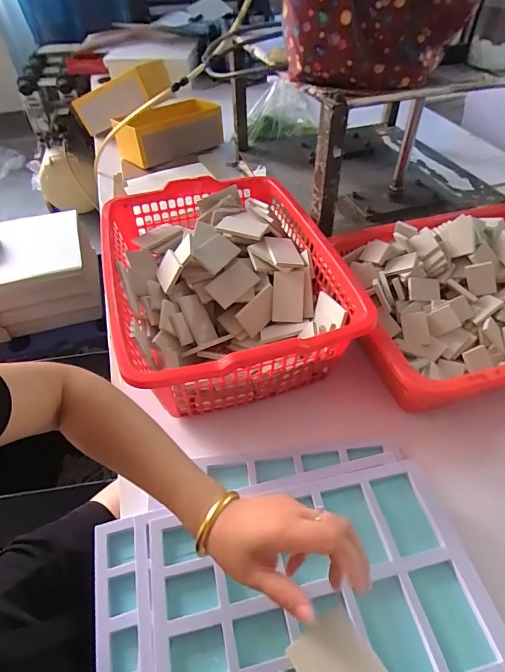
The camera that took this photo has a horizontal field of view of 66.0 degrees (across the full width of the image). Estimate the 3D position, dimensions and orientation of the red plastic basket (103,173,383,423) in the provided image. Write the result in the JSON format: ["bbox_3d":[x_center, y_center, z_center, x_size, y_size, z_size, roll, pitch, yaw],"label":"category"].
[{"bbox_3d":[-0.049,-0.094,0.695,0.360,0.151,0.488,-13,49,-9],"label":"red plastic basket"}]

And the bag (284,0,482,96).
[{"bbox_3d":[0.181,-0.469,0.555,0.259,0.194,0.125,-3,48,-1],"label":"bag"}]

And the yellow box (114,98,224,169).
[{"bbox_3d":[-0.276,-0.662,1.254,0.336,0.136,0.184,-32,54,-24],"label":"yellow box"}]

